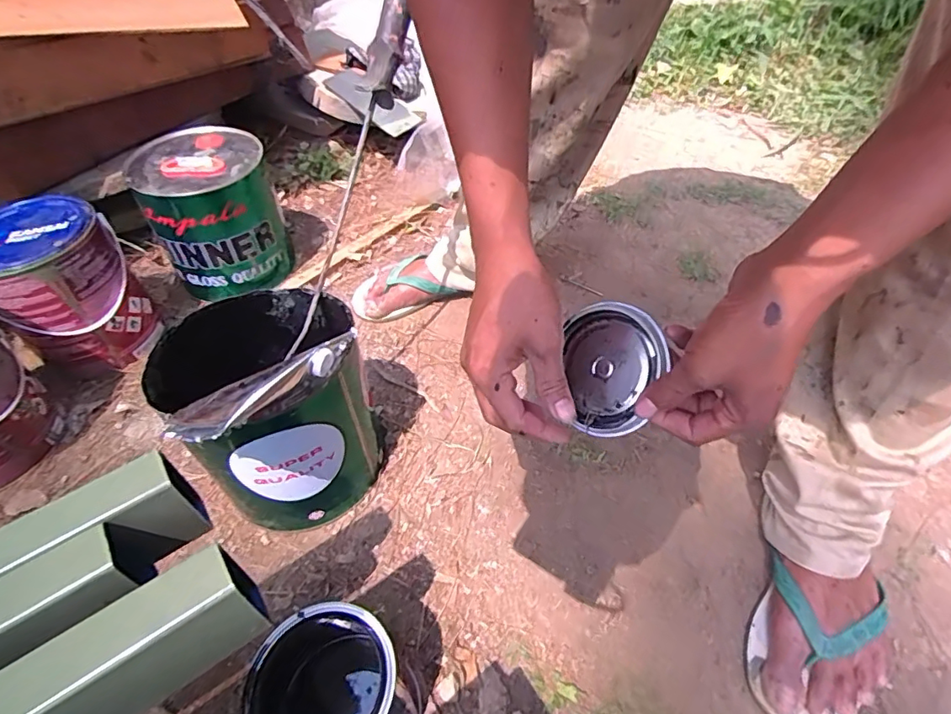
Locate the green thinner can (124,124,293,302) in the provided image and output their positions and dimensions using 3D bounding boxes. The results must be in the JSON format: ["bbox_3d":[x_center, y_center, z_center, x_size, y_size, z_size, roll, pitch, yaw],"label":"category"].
[{"bbox_3d":[-0.401,-0.216,0.835,0.173,0.198,0.177,-1,48,1],"label":"green thinner can"}]

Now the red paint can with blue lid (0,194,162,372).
[{"bbox_3d":[-0.562,-0.092,0.736,0.171,0.192,0.169,35,58,29],"label":"red paint can with blue lid"}]

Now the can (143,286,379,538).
[{"bbox_3d":[-0.202,0.048,0.559,0.178,0.257,0.203,-35,56,-26],"label":"can"}]

